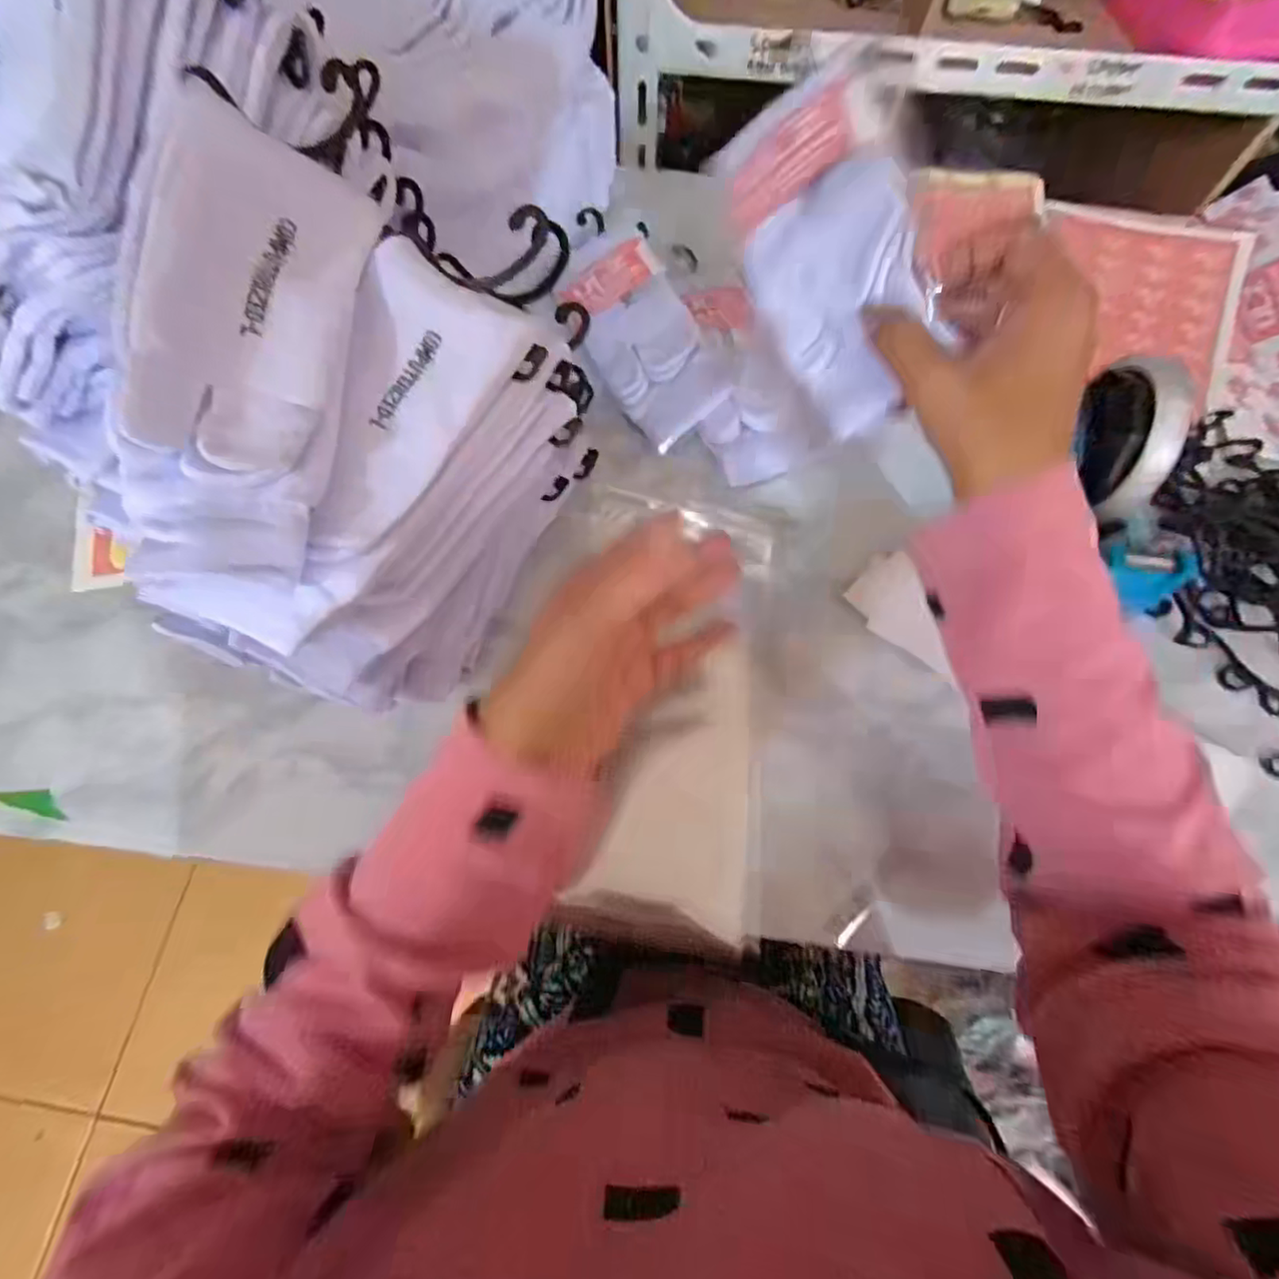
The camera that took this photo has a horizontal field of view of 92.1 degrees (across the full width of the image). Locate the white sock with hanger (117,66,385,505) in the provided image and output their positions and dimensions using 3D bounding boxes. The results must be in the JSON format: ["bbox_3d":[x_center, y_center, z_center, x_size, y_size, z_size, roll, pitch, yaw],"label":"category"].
[{"bbox_3d":[-0.153,-0.134,0.246,0.073,0.021,0.141,14,91,-39],"label":"white sock with hanger"}]

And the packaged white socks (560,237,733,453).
[{"bbox_3d":[0.002,-0.212,0.440,0.075,0.015,0.156,-28,80,13],"label":"packaged white socks"}]

